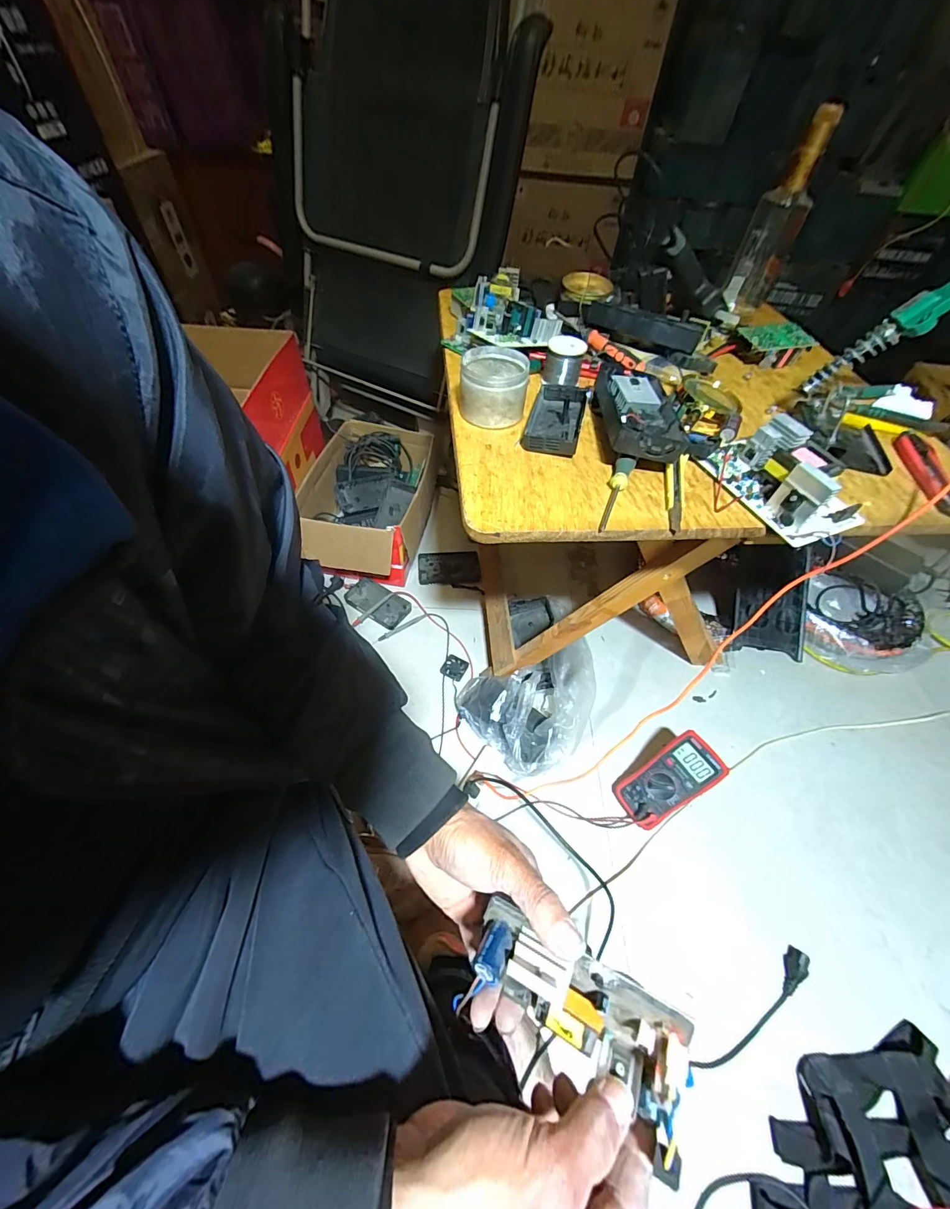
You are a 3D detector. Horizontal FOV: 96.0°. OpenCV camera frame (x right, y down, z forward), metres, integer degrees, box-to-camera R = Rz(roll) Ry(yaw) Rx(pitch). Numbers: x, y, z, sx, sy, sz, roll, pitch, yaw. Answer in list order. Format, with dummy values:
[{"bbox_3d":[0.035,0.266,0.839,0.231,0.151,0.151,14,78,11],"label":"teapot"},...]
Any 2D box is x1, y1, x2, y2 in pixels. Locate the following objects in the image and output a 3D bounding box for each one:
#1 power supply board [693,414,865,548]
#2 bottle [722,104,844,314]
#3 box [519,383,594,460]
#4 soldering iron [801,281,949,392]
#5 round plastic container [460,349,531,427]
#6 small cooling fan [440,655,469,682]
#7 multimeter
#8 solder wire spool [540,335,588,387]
[{"bbox_3d":[0.340,-0.143,0.471,0.102,0.059,0.154,-24,58,-20],"label":"power supply board"},{"bbox_3d":[0.453,-0.573,0.643,0.071,0.222,0.083,25,56,15],"label":"bottle"},{"bbox_3d":[0.104,-0.237,0.538,0.065,0.027,0.133,15,54,8],"label":"box"},{"bbox_3d":[0.495,-0.320,0.467,0.032,0.232,0.040,44,55,-17],"label":"soldering iron"},{"bbox_3d":[0.023,-0.272,0.535,0.080,0.059,0.085,6,53,1],"label":"round plastic container"},{"bbox_3d":[-0.045,0.140,0.948,0.052,0.005,0.053,23,55,14],"label":"small cooling fan"},{"bbox_3d":[0.344,0.312,0.765,0.182,0.041,0.090,-41,59,10],"label":"multimeter"},{"bbox_3d":[0.121,-0.333,0.591,0.053,0.049,0.053,16,54,8],"label":"solder wire spool"}]

